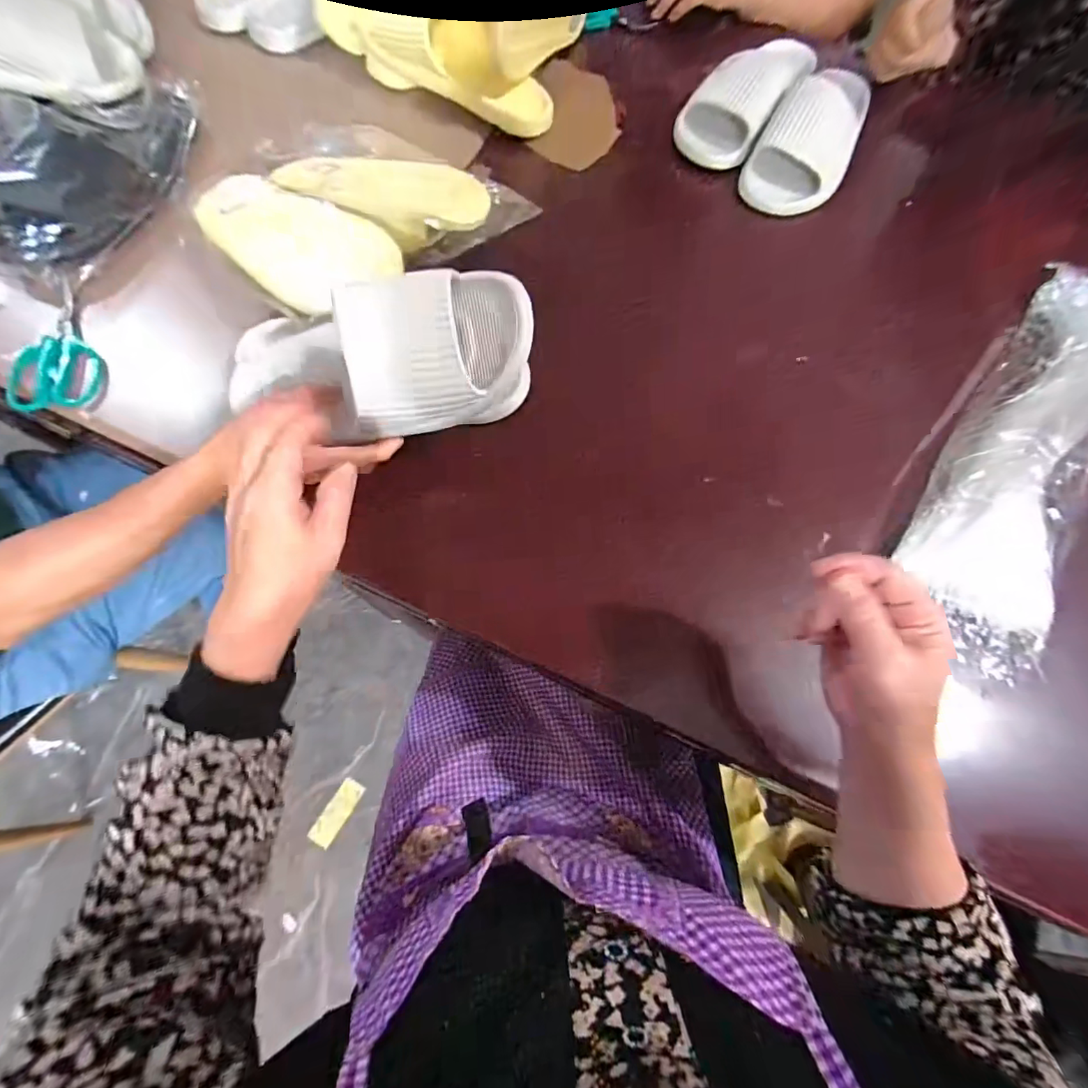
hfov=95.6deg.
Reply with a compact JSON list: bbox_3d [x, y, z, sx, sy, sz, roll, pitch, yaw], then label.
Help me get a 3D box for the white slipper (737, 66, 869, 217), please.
[{"bbox_3d":[0.337,-0.511,0.606,0.115,0.065,0.247,28,71,8],"label":"white slipper"}]

